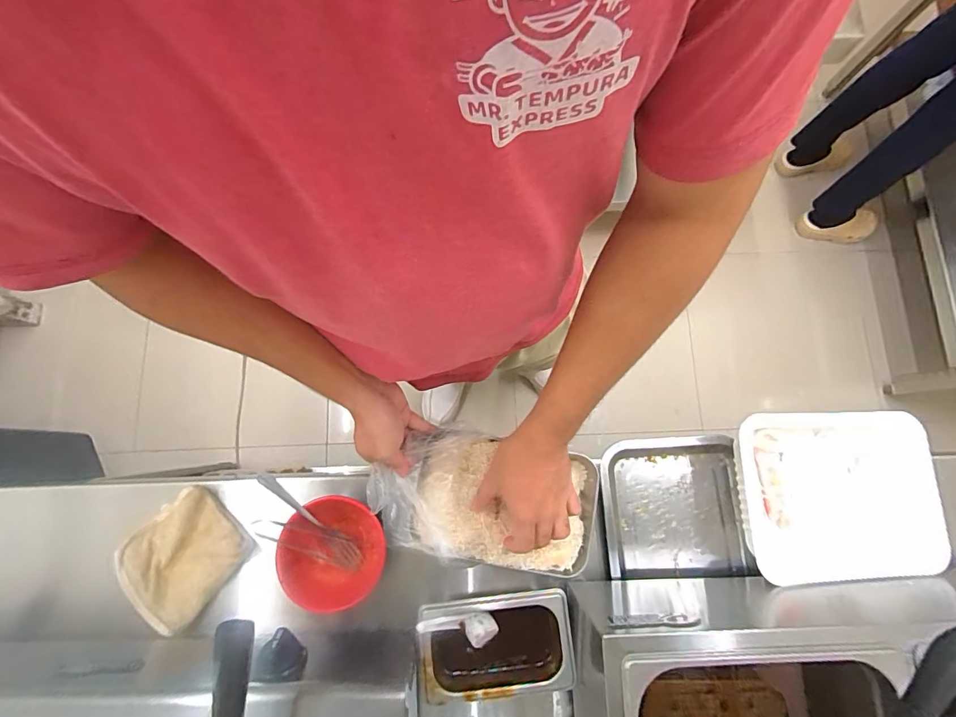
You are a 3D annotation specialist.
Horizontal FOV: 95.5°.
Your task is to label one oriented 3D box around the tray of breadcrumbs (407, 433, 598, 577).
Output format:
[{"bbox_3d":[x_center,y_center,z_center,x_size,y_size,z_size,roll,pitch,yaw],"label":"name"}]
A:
[{"bbox_3d":[0.028,0.180,0.545,0.236,0.049,0.148,8,79,1],"label":"tray of breadcrumbs"}]

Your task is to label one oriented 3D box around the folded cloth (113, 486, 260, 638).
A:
[{"bbox_3d":[-0.378,0.253,0.553,0.127,0.041,0.133,40,81,7],"label":"folded cloth"}]

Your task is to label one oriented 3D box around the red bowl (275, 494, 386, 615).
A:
[{"bbox_3d":[-0.185,0.244,0.543,0.118,0.052,0.131,-25,80,-5],"label":"red bowl"}]

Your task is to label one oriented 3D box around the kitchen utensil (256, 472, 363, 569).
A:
[{"bbox_3d":[-0.199,0.210,0.543,0.031,0.021,0.148,-42,105,-8],"label":"kitchen utensil"}]

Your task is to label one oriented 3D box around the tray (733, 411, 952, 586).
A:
[{"bbox_3d":[0.454,0.180,0.564,0.238,0.067,0.213,-3,79,-1],"label":"tray"}]

